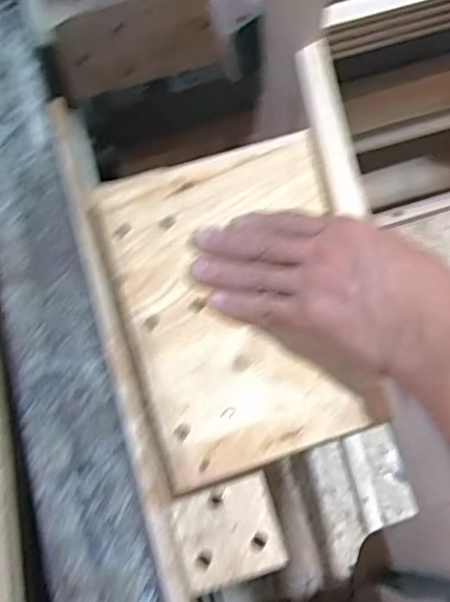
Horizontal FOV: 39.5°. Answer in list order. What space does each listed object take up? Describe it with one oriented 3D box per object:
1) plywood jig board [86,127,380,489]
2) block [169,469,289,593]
[{"bbox_3d":[0.011,-0.007,0.456,0.173,0.009,0.238,-18,68,-5],"label":"plywood jig board"},{"bbox_3d":[0.002,0.151,0.411,0.067,0.011,0.060,-16,67,-5],"label":"block"}]

